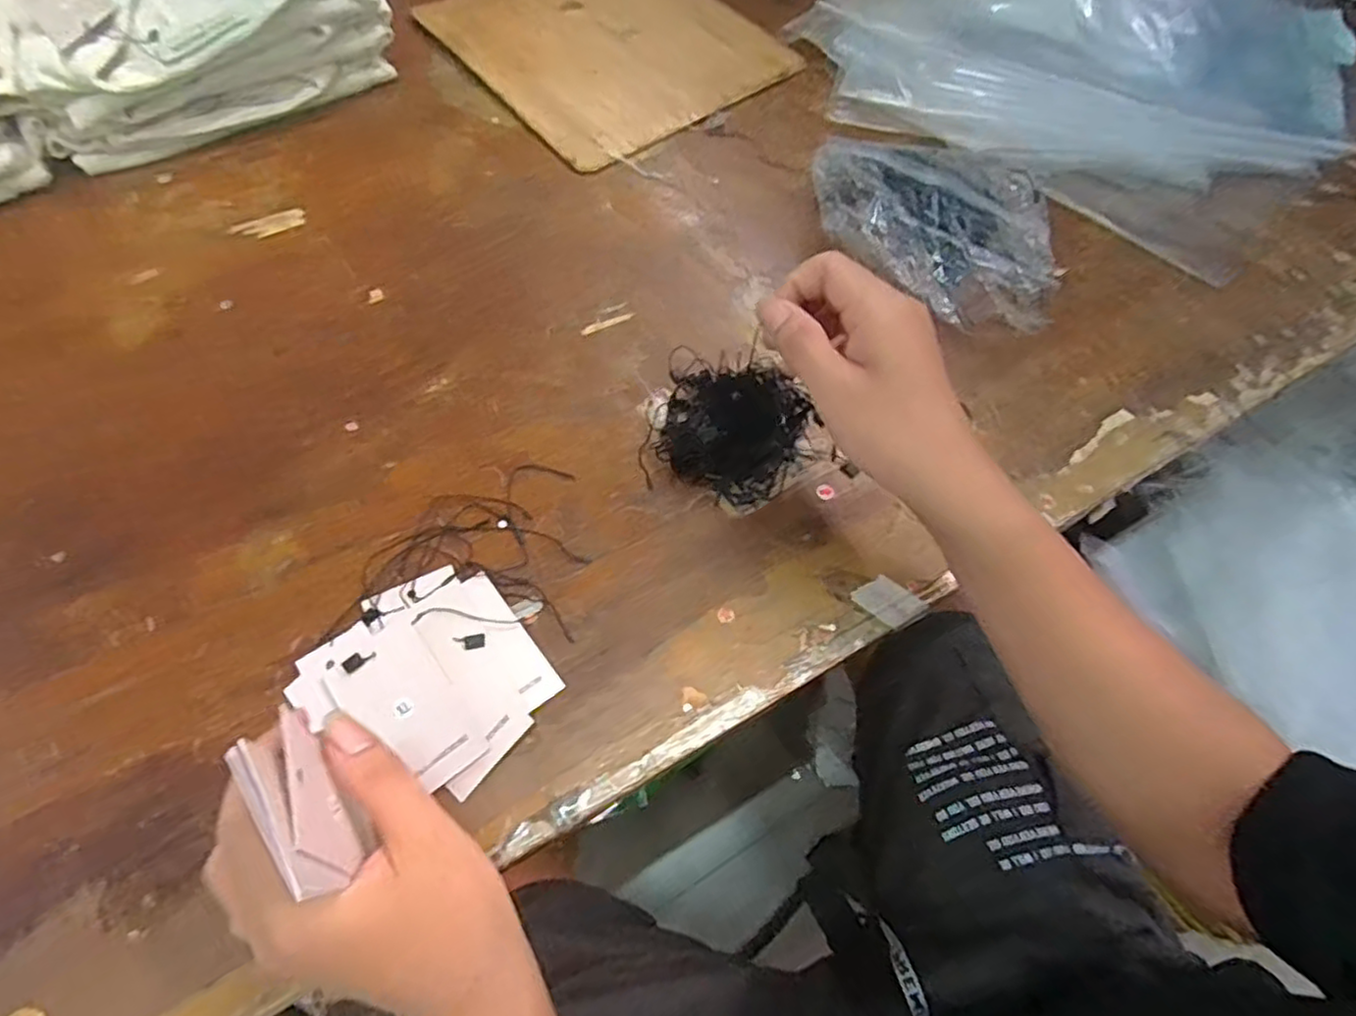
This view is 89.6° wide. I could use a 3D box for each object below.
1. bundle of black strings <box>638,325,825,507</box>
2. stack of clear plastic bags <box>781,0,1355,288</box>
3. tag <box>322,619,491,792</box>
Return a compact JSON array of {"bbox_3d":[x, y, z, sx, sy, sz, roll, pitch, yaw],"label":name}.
[{"bbox_3d":[0.031,-0.054,0.424,0.090,0.022,0.096,15,64,8],"label":"bundle of black strings"},{"bbox_3d":[0.374,-0.435,0.606,0.422,0.048,0.462,36,68,17],"label":"stack of clear plastic bags"},{"bbox_3d":[-0.134,0.099,0.337,0.049,0.006,0.081,-35,77,-12],"label":"tag"}]

